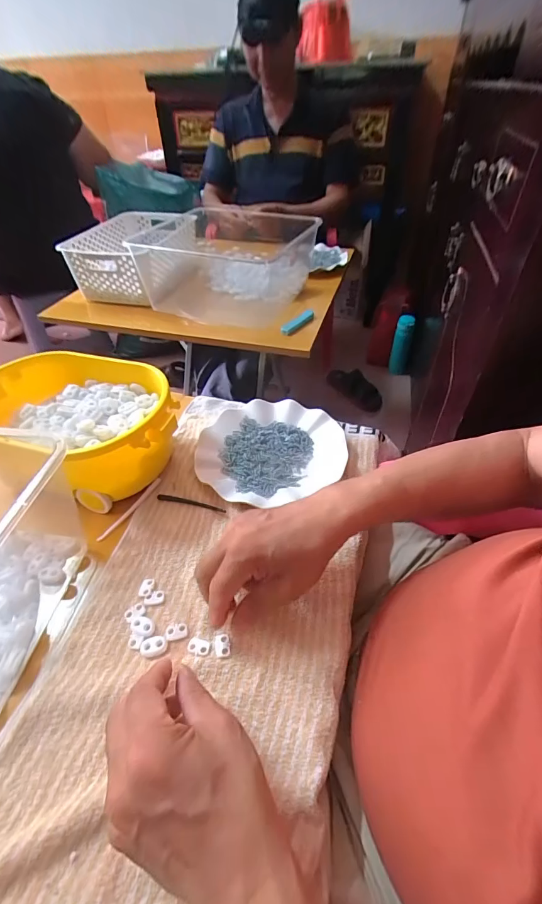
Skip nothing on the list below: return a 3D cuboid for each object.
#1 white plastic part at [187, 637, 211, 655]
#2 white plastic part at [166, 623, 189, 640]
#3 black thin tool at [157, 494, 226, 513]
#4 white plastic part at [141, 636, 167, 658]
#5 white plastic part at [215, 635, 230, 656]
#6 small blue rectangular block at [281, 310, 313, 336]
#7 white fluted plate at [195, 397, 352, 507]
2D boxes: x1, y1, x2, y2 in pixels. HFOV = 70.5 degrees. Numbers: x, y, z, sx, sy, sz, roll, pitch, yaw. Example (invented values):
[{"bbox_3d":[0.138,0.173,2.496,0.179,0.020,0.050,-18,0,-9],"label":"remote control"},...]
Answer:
[{"bbox_3d":[-0.062,0.167,0.330,0.019,0.004,0.013,12,46,14],"label":"white plastic part"},{"bbox_3d":[-0.084,0.158,0.339,0.019,0.004,0.014,-11,45,-9],"label":"white plastic part"},{"bbox_3d":[-0.091,0.057,0.439,0.085,0.007,0.009,10,45,12],"label":"black thin tool"},{"bbox_3d":[-0.101,0.168,0.330,0.022,0.005,0.015,-8,44,-7],"label":"white plastic part"},{"bbox_3d":[-0.042,0.166,0.331,0.013,0.004,0.018,-8,44,-7],"label":"white plastic part"},{"bbox_3d":[0.053,-0.260,0.768,0.023,0.011,0.101,28,51,27],"label":"small blue rectangular block"},{"bbox_3d":[-0.004,-0.007,0.490,0.180,0.022,0.164,-1,44,1],"label":"white fluted plate"}]

